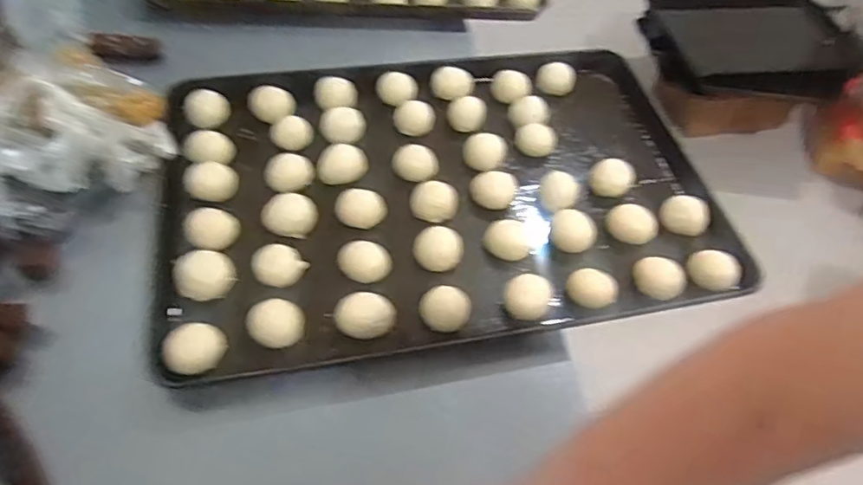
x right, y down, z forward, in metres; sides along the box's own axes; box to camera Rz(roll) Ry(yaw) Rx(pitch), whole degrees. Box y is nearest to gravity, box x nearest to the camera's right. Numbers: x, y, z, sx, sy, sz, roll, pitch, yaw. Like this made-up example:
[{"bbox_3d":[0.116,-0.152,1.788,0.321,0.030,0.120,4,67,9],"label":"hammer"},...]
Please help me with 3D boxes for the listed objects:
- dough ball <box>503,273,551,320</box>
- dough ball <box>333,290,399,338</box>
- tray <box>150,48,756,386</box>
[{"bbox_3d":[0.095,0.054,0.573,0.043,0.027,0.038,28,56,14],"label":"dough ball"},{"bbox_3d":[-0.062,0.068,0.544,0.056,0.025,0.037,2,54,-4],"label":"dough ball"},{"bbox_3d":[0.014,-0.070,0.661,0.592,0.049,0.393,-7,55,-11],"label":"tray"}]

